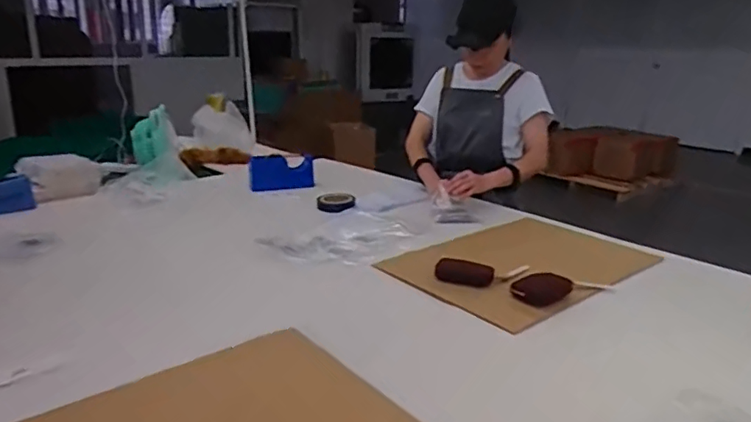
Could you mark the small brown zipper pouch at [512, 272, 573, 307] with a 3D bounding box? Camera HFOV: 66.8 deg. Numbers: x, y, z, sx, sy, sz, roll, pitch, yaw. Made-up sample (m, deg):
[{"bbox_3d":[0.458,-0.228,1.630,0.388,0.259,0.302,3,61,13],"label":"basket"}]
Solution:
[{"bbox_3d":[0.328,0.151,1.115,0.107,0.036,0.075,-7,19,-23],"label":"small brown zipper pouch"}]

